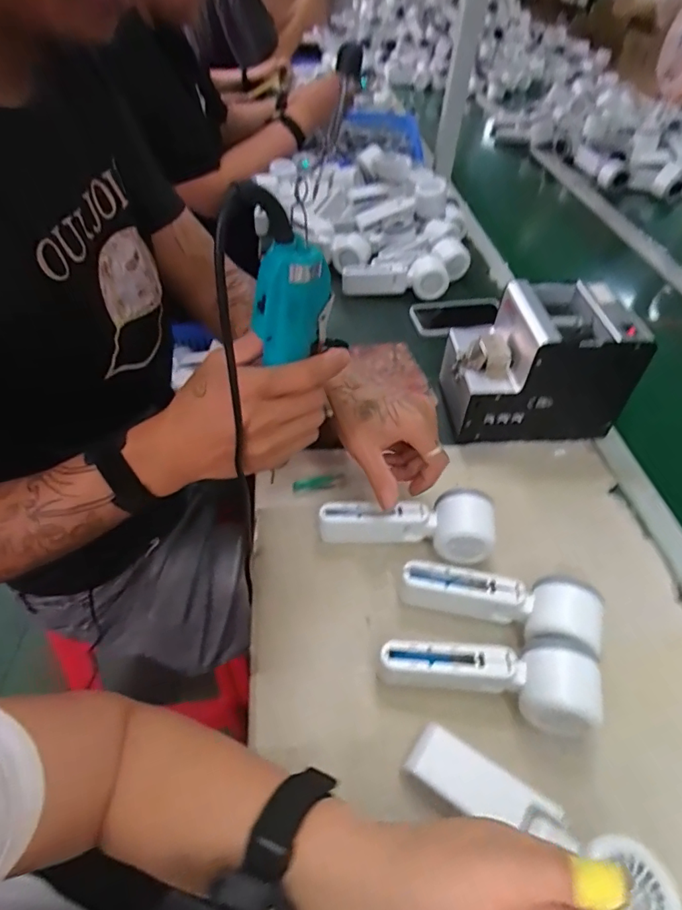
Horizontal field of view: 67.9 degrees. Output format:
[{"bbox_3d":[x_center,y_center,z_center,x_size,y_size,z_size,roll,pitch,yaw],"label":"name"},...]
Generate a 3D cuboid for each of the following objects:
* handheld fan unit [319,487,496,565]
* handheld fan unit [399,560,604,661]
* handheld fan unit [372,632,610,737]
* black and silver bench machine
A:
[{"bbox_3d":[0.062,0.068,0.484,0.162,0.051,0.052,2,48,-1],"label":"handheld fan unit"},{"bbox_3d":[0.134,0.129,0.432,0.166,0.049,0.053,11,49,7],"label":"handheld fan unit"},{"bbox_3d":[0.115,0.175,0.394,0.167,0.049,0.060,5,48,2],"label":"handheld fan unit"},{"bbox_3d":[0.222,-0.105,0.587,0.176,0.143,0.126,-2,48,-5],"label":"black and silver bench machine"}]

